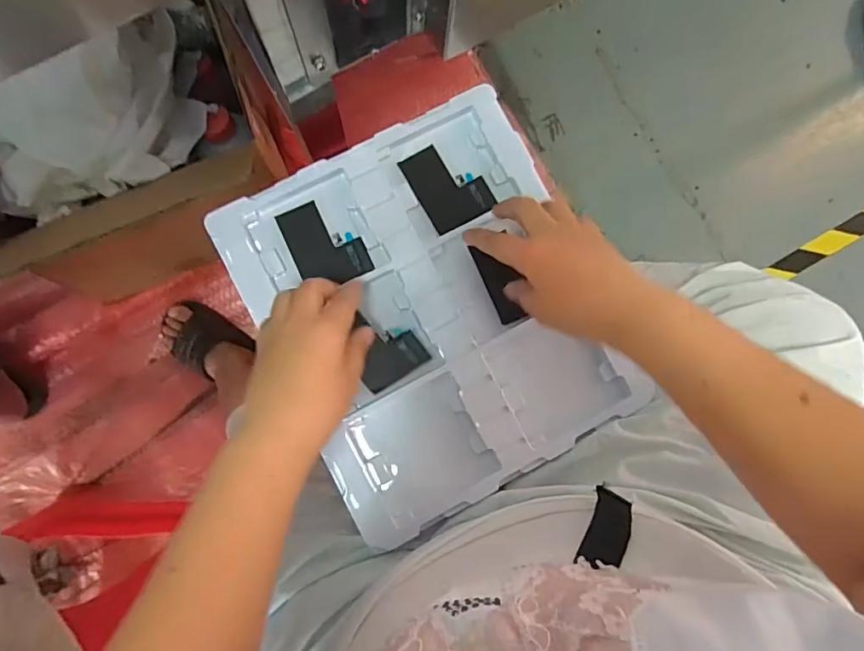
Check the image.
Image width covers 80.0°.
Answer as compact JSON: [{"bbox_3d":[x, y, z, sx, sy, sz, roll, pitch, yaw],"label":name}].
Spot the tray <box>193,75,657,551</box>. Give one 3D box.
[{"bbox_3d":[0.002,-0.013,0.441,0.268,0.018,0.312,-27,87,-5],"label":"tray"}]

